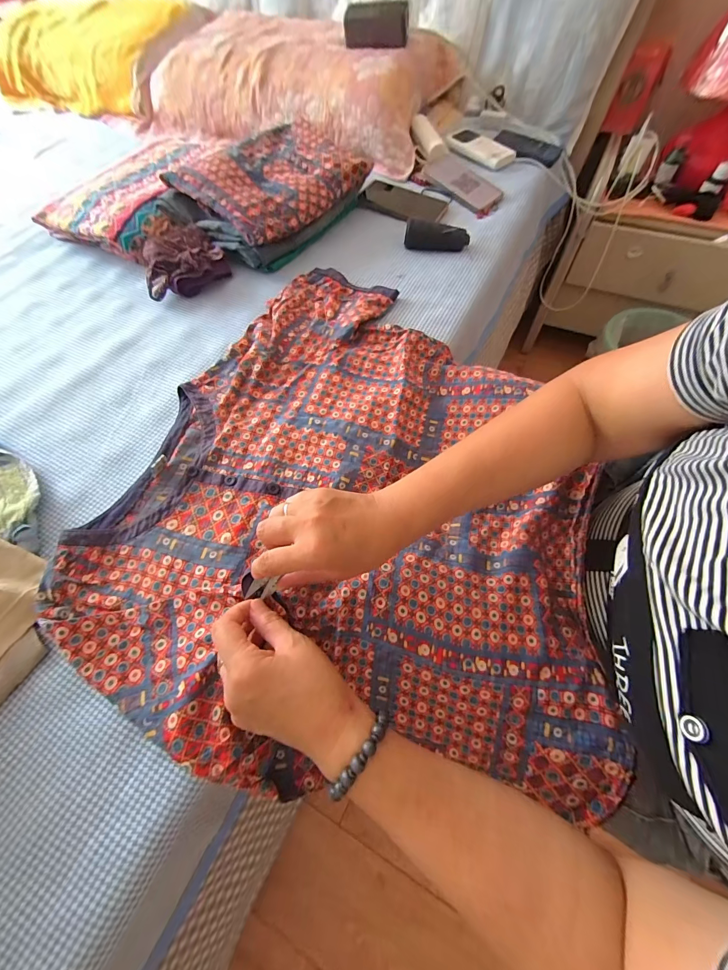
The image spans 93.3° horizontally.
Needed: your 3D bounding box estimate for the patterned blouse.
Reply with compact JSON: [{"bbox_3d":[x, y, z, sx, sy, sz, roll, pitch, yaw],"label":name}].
[{"bbox_3d":[-0.003,-0.014,0.419,0.527,0.074,0.603,8,63,6],"label":"patterned blouse"}]

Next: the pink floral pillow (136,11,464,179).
[{"bbox_3d":[-0.163,-0.933,0.790,0.691,0.116,0.344,22,65,13],"label":"pink floral pillow"}]

